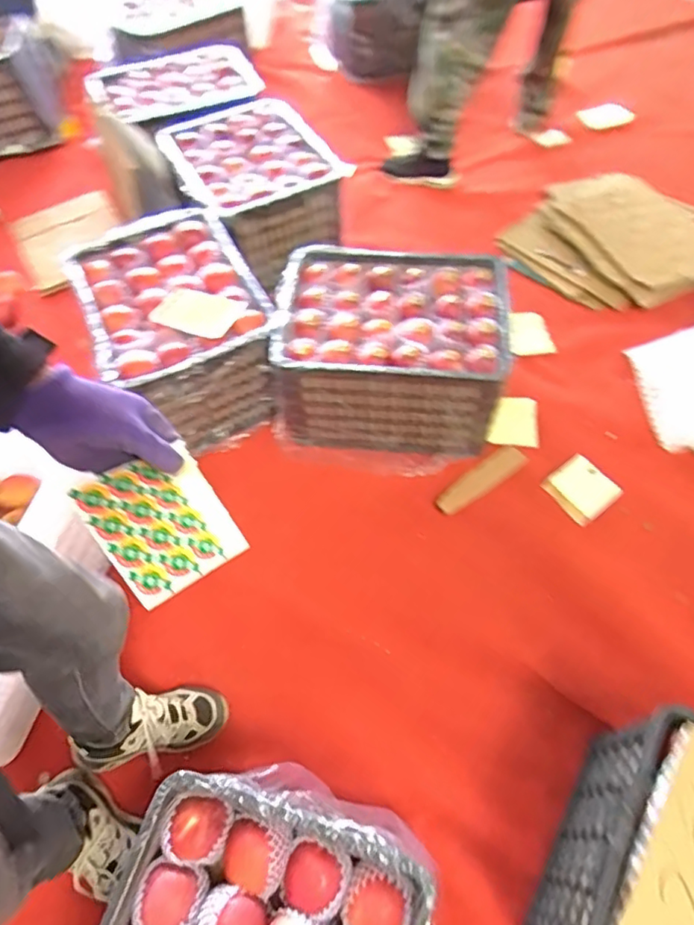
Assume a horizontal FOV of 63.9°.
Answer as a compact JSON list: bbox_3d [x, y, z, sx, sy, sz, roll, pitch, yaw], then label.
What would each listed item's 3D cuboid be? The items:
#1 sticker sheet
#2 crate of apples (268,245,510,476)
[{"bbox_3d":[-0.157,0.051,0.481,0.113,0.011,0.116,-31,80,-42],"label":"sticker sheet"},{"bbox_3d":[0.101,-0.235,1.318,0.489,0.322,0.400,10,58,10],"label":"crate of apples"}]

